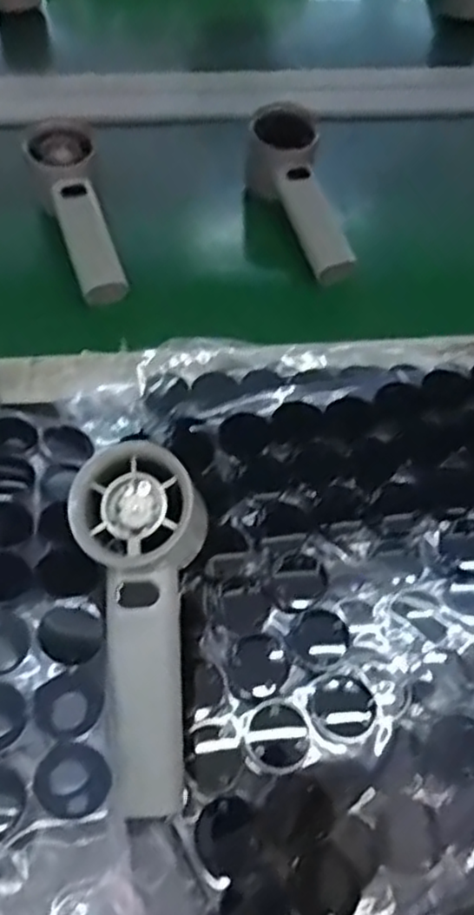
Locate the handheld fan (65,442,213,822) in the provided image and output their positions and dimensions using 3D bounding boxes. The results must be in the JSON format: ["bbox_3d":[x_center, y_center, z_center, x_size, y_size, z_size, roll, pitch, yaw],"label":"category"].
[{"bbox_3d":[-0.042,0.075,0.314,0.057,0.030,0.157,-5,78,-3],"label":"handheld fan"}]

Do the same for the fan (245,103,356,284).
[{"bbox_3d":[0.050,-0.212,0.559,0.053,0.059,0.173,-18,73,-12],"label":"fan"}]

